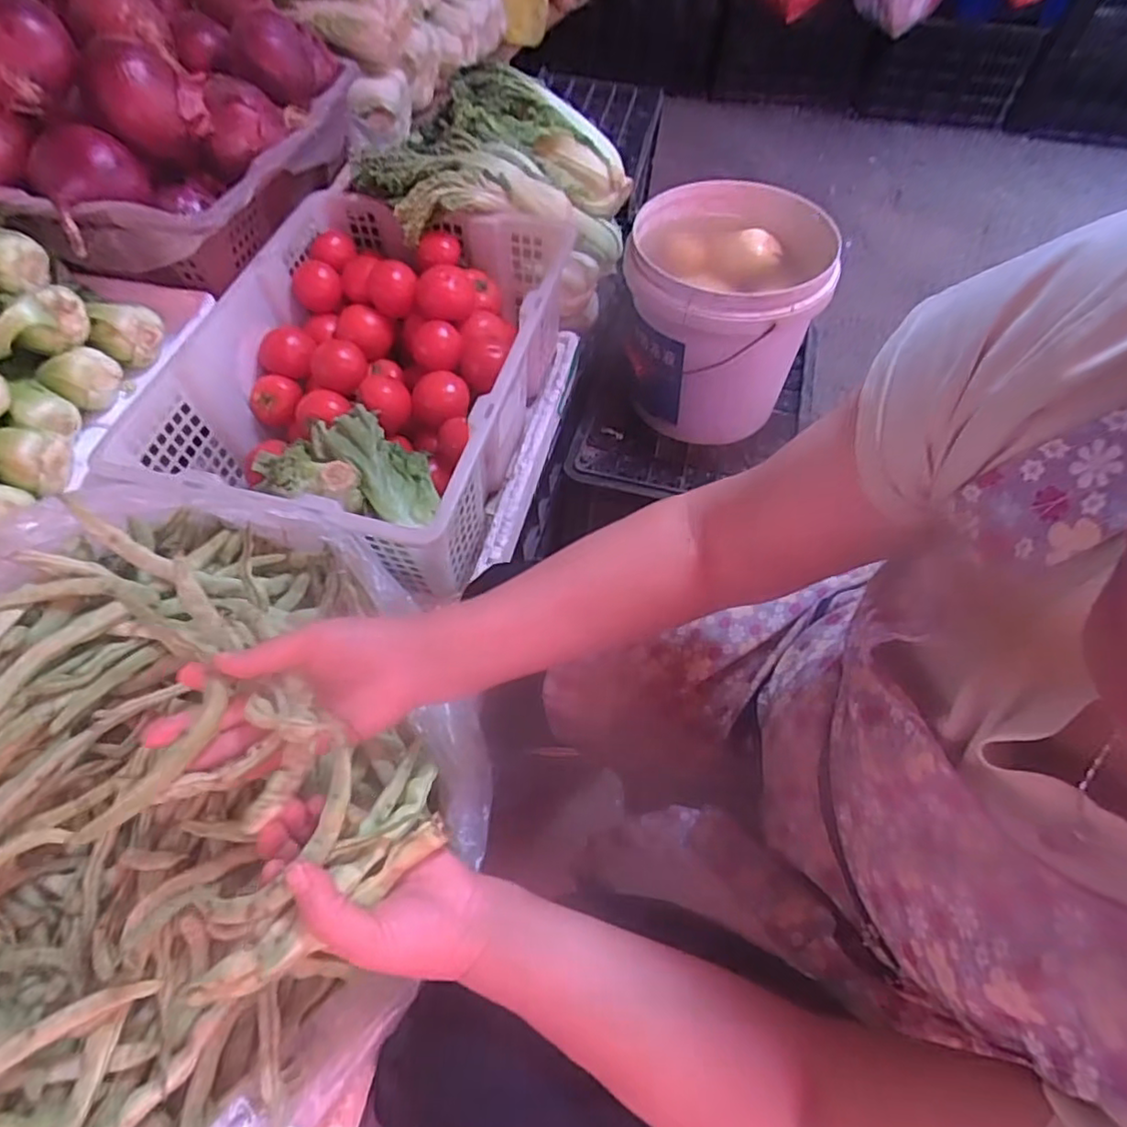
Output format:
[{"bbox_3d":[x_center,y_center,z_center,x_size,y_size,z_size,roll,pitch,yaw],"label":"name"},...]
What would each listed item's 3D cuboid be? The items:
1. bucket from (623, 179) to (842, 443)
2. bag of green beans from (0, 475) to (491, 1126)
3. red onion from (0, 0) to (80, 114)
[{"bbox_3d":[0.216,-0.357,0.902,0.250,0.228,0.283,17,58,7],"label":"bucket"},{"bbox_3d":[-0.320,0.164,0.437,0.490,0.162,0.469,-22,61,-16],"label":"bag of green beans"},{"bbox_3d":[-0.563,-0.523,0.639,0.086,0.082,0.075,8,57,2],"label":"red onion"}]

